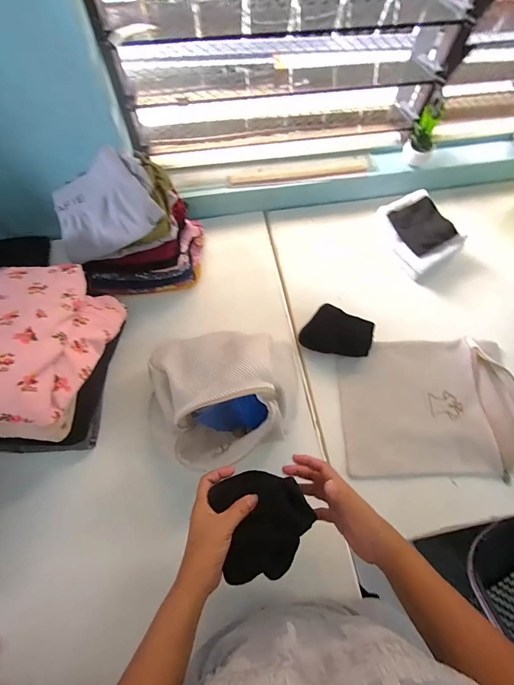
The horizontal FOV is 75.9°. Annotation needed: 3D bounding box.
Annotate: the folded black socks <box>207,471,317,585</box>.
[{"bbox_3d":[0.010,0.213,0.392,0.111,0.023,0.112,-12,70,-7],"label":"folded black socks"}]

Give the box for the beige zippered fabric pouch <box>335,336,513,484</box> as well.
[{"bbox_3d":[0.312,0.110,0.597,0.314,0.032,0.240,-1,69,-2],"label":"beige zippered fabric pouch"}]

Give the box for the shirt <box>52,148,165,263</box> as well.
[{"bbox_3d":[-0.248,-0.214,0.535,0.175,0.030,0.127,-20,100,19],"label":"shirt"}]

